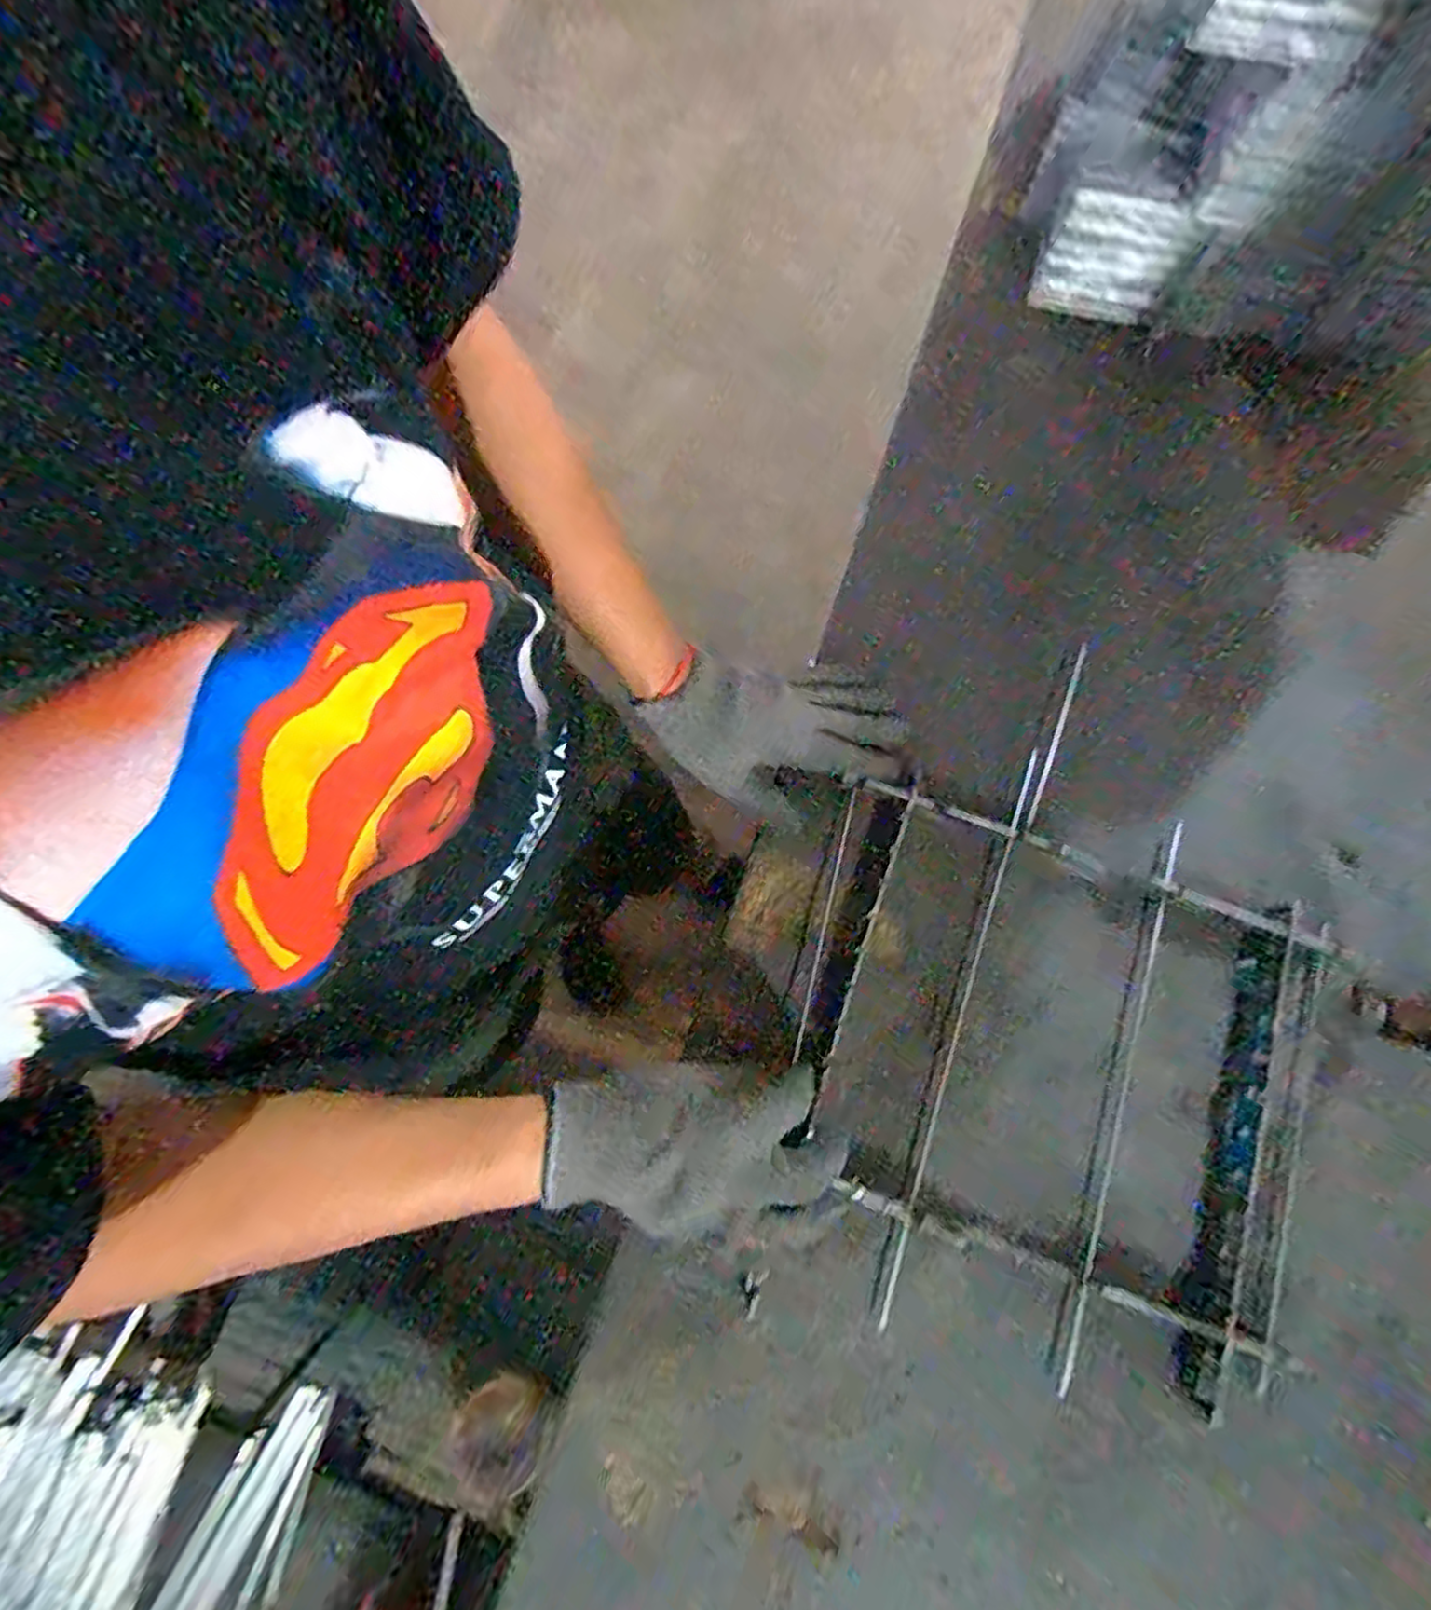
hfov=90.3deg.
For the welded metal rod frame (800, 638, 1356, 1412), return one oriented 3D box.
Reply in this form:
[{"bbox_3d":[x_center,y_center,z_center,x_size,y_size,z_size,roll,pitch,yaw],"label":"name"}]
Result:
[{"bbox_3d":[0.230,0.145,0.477,0.339,0.030,0.391,16,76,3],"label":"welded metal rod frame"}]

